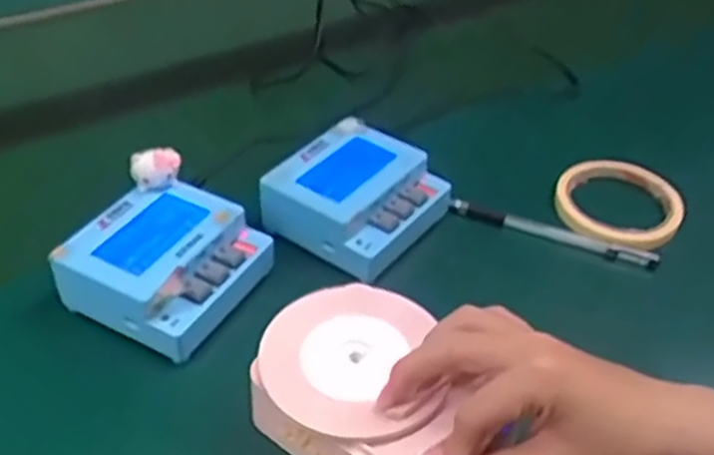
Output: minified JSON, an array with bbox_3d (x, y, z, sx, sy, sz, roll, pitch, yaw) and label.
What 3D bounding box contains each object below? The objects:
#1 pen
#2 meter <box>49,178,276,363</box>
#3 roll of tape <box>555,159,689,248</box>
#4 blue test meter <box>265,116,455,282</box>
[{"bbox_3d":[0.141,0.005,0.569,0.149,0.013,0.010,15,41,14],"label":"pen"},{"bbox_3d":[-0.121,0.023,0.502,0.102,0.045,0.104,18,42,17],"label":"meter"},{"bbox_3d":[0.197,-0.019,0.594,0.091,0.021,0.094,1,40,-1],"label":"roll of tape"},{"bbox_3d":[0.002,-0.022,0.559,0.105,0.045,0.105,23,44,23],"label":"blue test meter"}]

